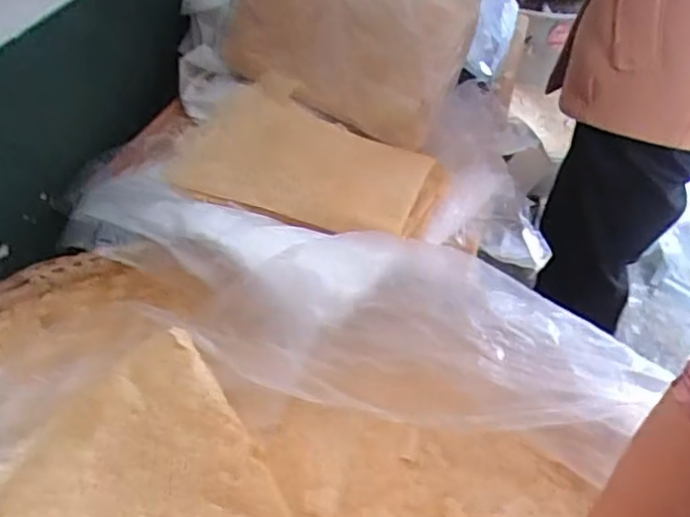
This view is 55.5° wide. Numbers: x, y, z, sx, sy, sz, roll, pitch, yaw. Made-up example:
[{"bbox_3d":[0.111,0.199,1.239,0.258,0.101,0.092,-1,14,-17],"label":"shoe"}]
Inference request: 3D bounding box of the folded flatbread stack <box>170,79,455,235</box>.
[{"bbox_3d":[-0.040,-0.122,0.787,0.314,0.033,0.238,17,43,10],"label":"folded flatbread stack"}]

